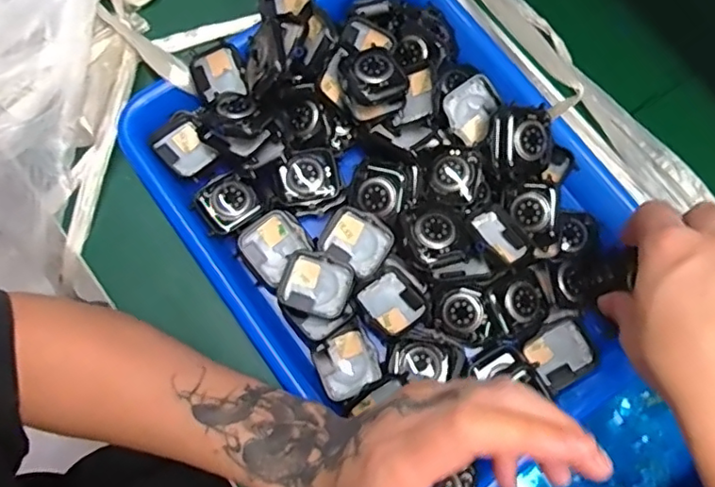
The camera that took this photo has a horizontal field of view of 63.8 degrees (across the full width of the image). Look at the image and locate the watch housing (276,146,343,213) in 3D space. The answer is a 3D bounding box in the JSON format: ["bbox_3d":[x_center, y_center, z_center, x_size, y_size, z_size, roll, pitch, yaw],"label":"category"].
[{"bbox_3d":[-0.031,-0.042,0.380,0.040,0.015,0.039,-23,77,-7],"label":"watch housing"}]

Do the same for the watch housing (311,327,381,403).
[{"bbox_3d":[-0.007,0.076,0.362,0.035,0.009,0.038,-24,77,-8],"label":"watch housing"}]

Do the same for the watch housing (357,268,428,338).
[{"bbox_3d":[0.022,0.037,0.362,0.037,0.014,0.038,-38,79,-10],"label":"watch housing"}]

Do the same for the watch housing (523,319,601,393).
[{"bbox_3d":[0.129,0.070,0.364,0.039,0.011,0.036,-36,86,6],"label":"watch housing"}]

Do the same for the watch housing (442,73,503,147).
[{"bbox_3d":[0.079,-0.090,0.389,0.037,0.013,0.038,-32,103,6],"label":"watch housing"}]

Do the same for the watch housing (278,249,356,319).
[{"bbox_3d":[-0.025,0.025,0.358,0.042,0.009,0.038,18,76,3],"label":"watch housing"}]

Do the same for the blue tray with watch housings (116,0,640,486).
[{"bbox_3d":[0.030,-0.023,0.370,0.251,0.044,0.327,-36,79,-10],"label":"blue tray with watch housings"}]

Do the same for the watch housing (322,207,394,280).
[{"bbox_3d":[0.000,-0.001,0.368,0.039,0.012,0.037,34,77,7],"label":"watch housing"}]

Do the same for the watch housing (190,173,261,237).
[{"bbox_3d":[-0.084,-0.026,0.368,0.038,0.007,0.034,-36,79,-10],"label":"watch housing"}]

